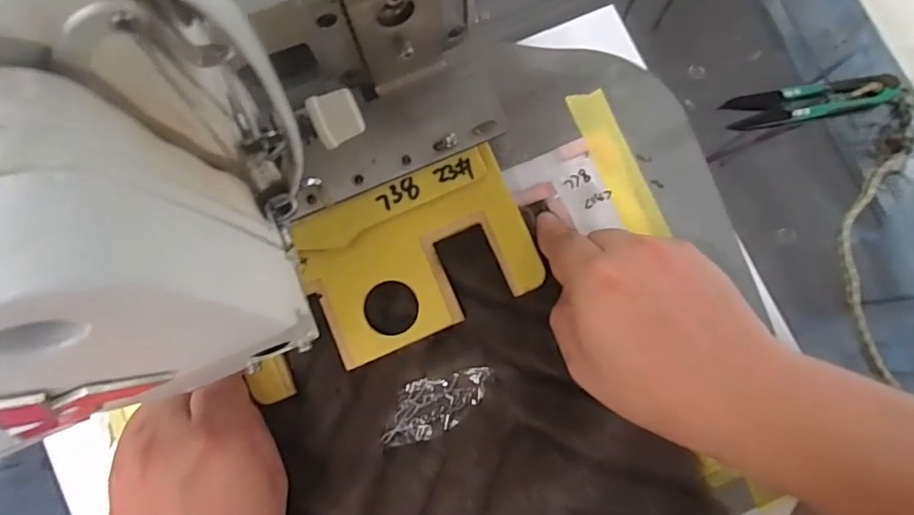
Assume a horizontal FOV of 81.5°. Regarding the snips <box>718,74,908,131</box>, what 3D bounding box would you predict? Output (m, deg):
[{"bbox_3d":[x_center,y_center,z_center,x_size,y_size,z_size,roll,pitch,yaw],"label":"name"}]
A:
[{"bbox_3d":[0.229,-0.100,0.340,0.106,0.012,0.022,-7,78,-3],"label":"snips"}]

